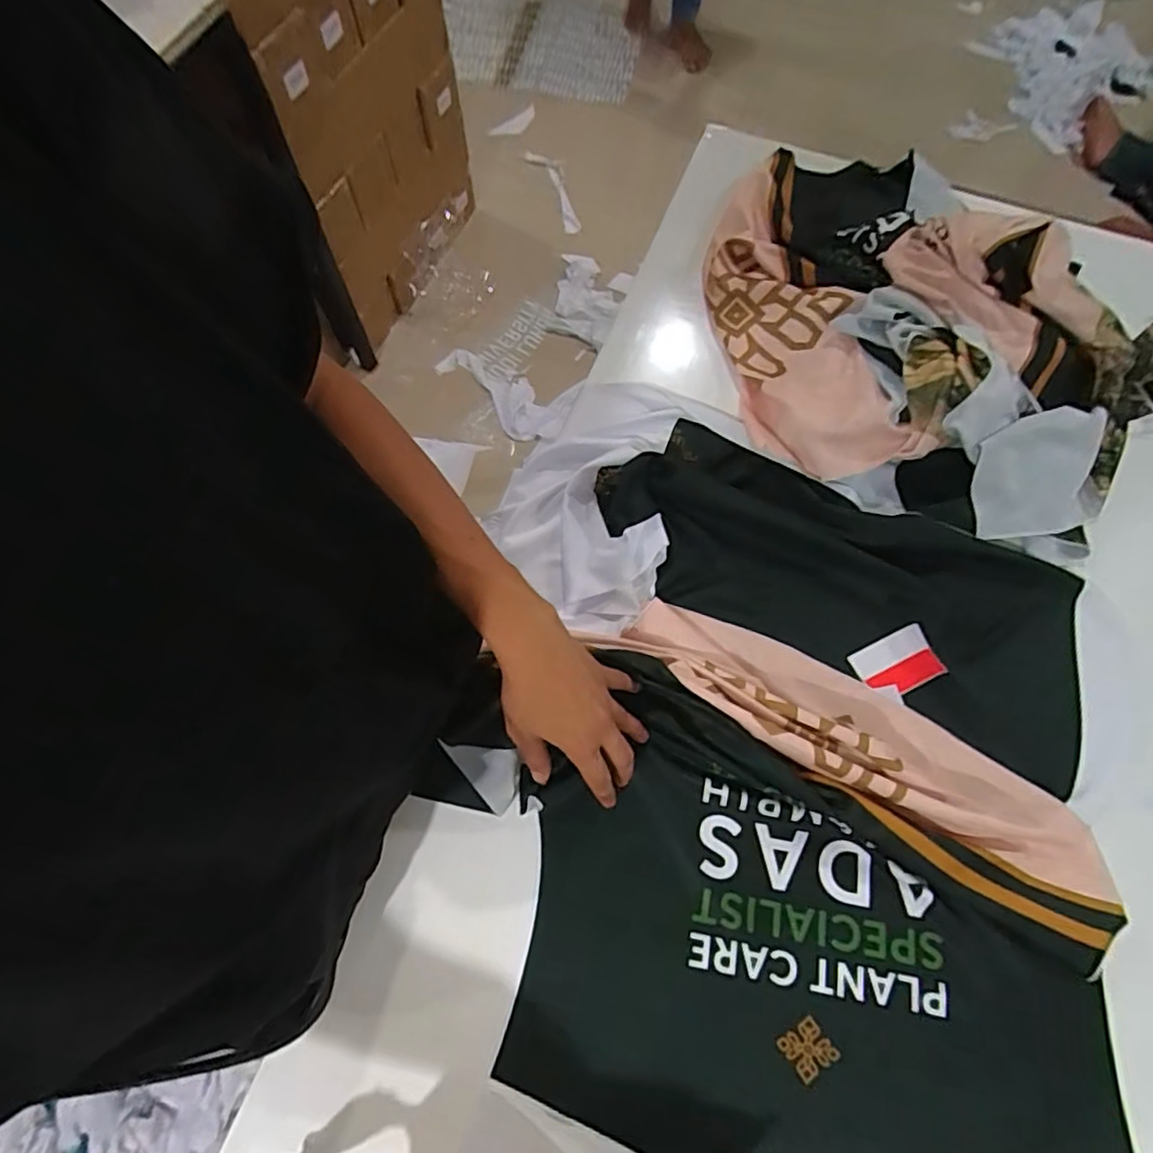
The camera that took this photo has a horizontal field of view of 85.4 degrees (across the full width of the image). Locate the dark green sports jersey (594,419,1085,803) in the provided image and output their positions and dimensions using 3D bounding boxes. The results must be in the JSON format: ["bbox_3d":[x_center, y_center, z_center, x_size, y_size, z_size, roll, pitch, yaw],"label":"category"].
[{"bbox_3d":[0.251,-0.006,0.590,0.464,0.028,0.193,26,72,8],"label":"dark green sports jersey"}]

